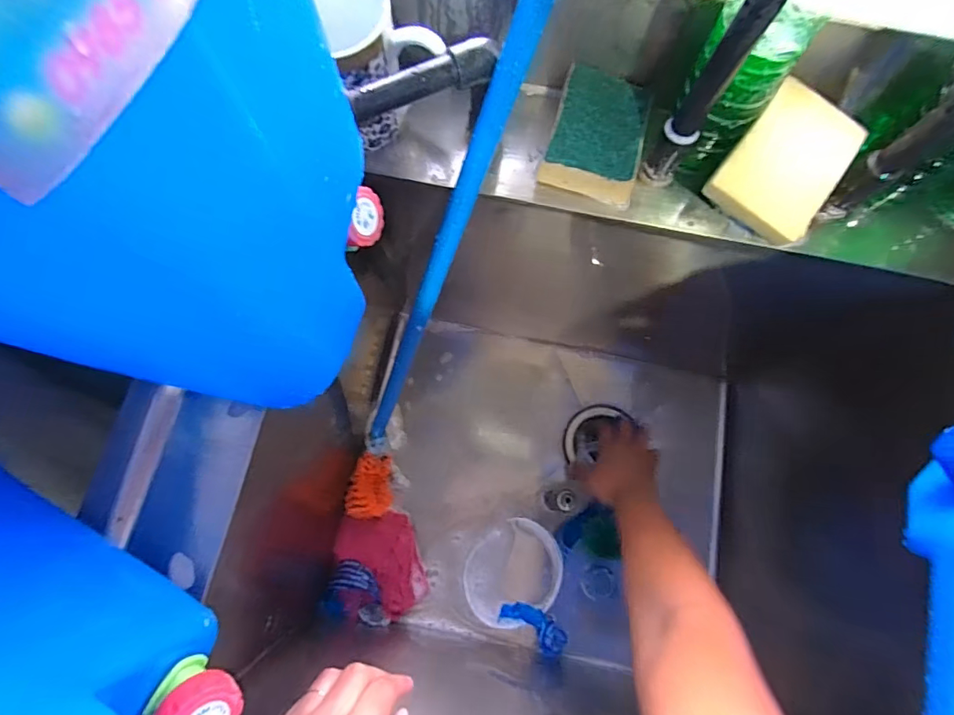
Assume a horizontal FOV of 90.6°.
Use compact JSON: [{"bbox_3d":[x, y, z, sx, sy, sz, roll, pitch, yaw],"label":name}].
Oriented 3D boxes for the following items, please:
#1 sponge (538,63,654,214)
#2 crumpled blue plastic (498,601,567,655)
[{"bbox_3d":[0.102,-0.187,0.395,0.074,0.026,0.103,16,75,4],"label":"sponge"},{"bbox_3d":[0.076,0.353,0.625,0.090,0.031,0.038,27,76,20],"label":"crumpled blue plastic"}]

